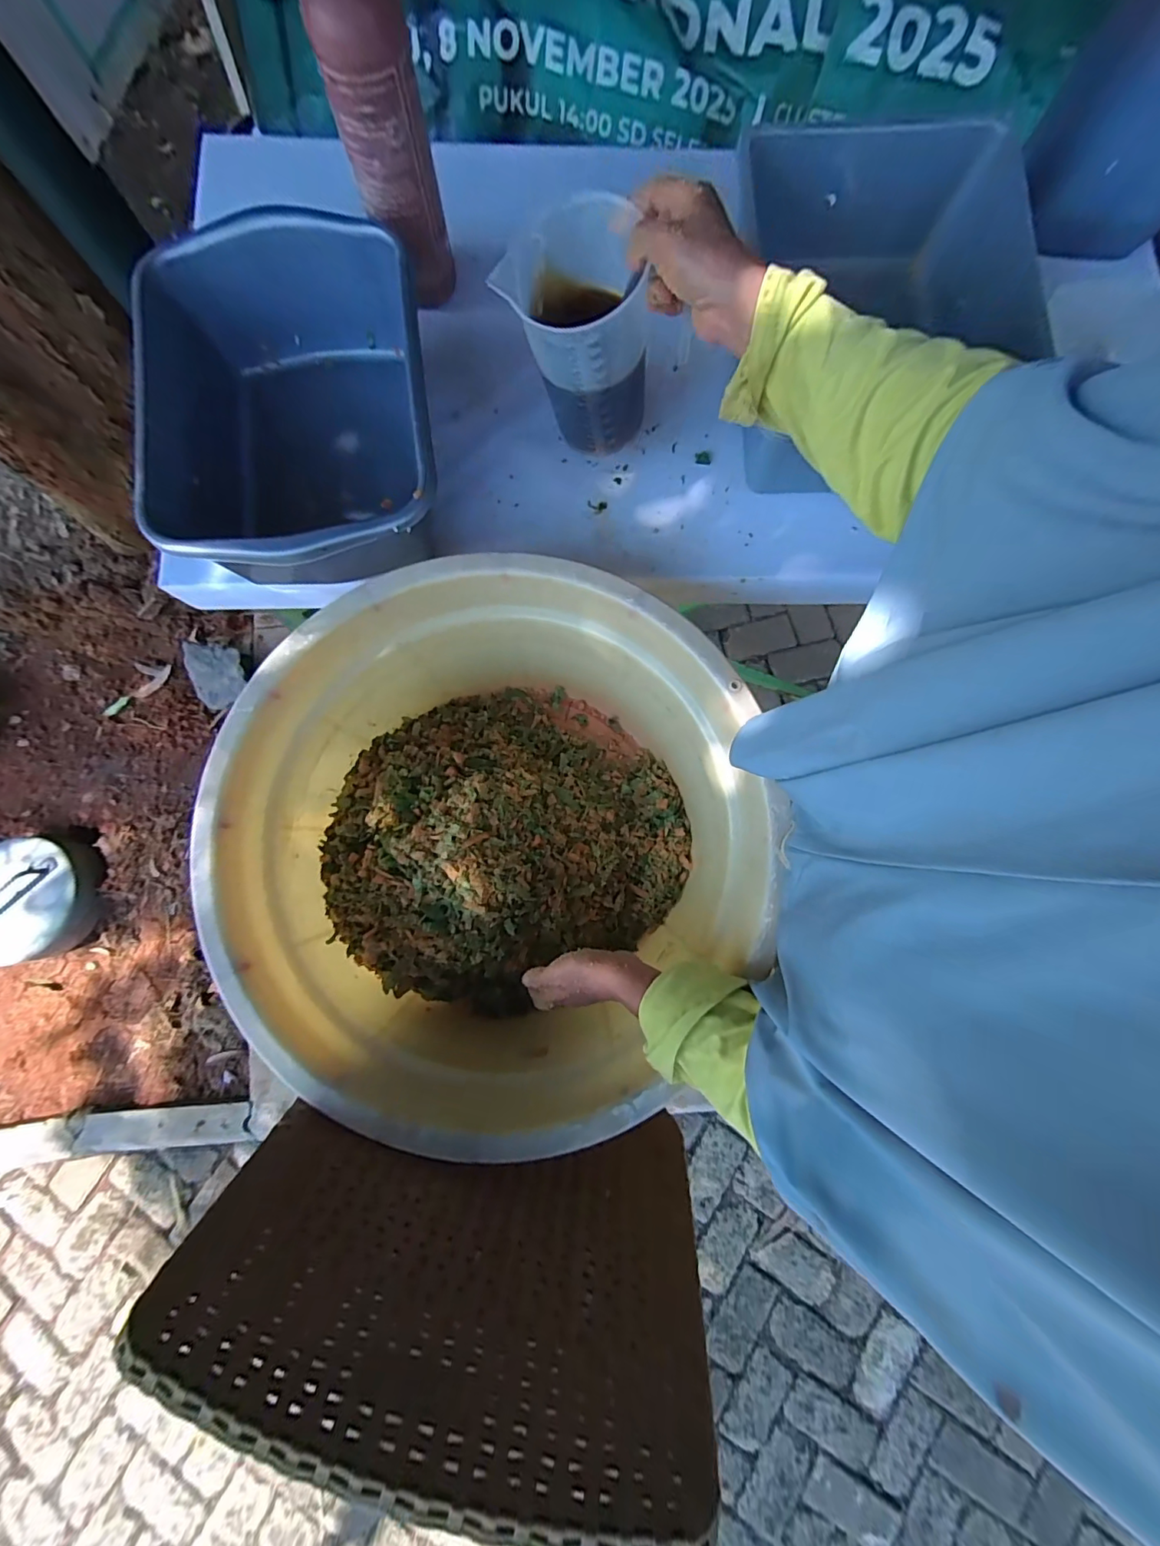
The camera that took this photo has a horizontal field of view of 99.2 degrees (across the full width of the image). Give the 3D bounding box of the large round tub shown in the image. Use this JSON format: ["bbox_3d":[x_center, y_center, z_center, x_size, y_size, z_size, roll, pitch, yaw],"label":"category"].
[{"bbox_3d":[-0.086,0.069,0.555,0.502,0.241,0.522,0,79,0],"label":"large round tub"}]

